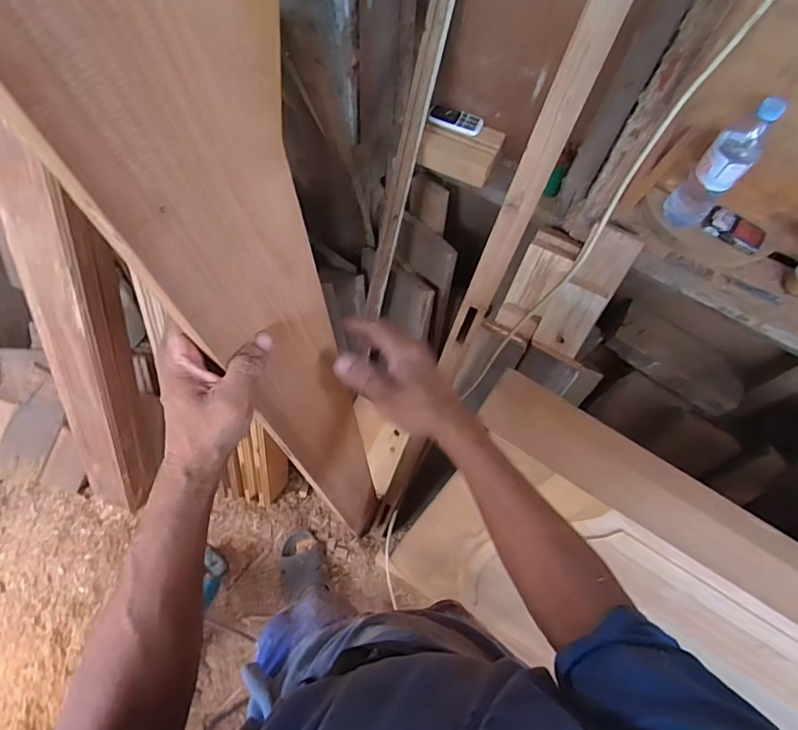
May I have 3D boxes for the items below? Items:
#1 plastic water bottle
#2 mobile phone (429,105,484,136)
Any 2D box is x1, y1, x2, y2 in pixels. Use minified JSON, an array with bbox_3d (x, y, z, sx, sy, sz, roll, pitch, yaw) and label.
[{"bbox_3d":[0.515,-0.313,0.790,0.070,0.234,0.059,39,70,13],"label":"plastic water bottle"},{"bbox_3d":[0.114,-0.491,0.977,0.109,0.019,0.042,20,67,6],"label":"mobile phone"}]

